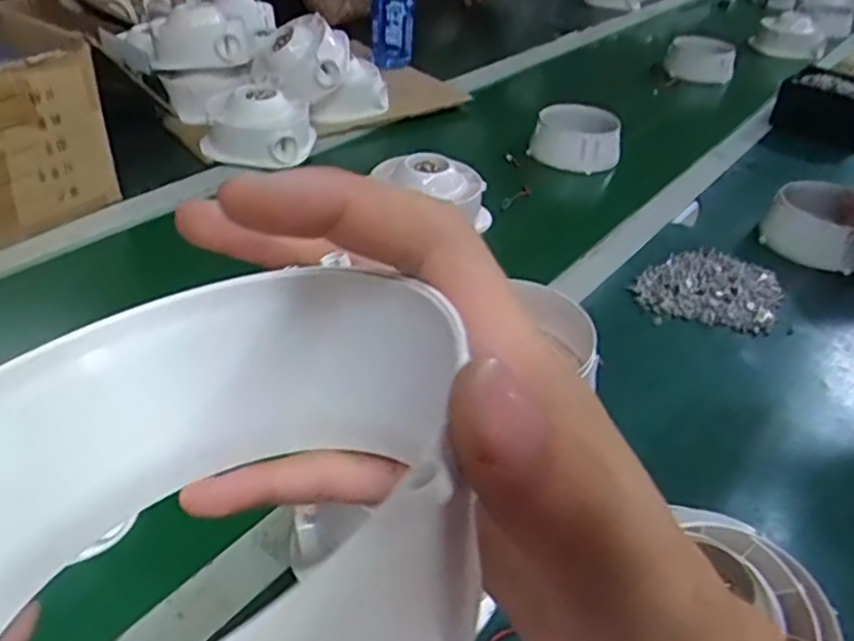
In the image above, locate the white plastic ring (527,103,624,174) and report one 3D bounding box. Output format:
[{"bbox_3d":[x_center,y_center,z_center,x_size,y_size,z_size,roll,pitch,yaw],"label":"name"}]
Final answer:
[{"bbox_3d":[0.215,-0.262,1.005,0.120,0.076,0.120,12,38,8],"label":"white plastic ring"}]

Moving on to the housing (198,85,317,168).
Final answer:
[{"bbox_3d":[-0.218,-0.253,0.906,0.144,0.072,0.094,-4,38,-12],"label":"housing"}]

